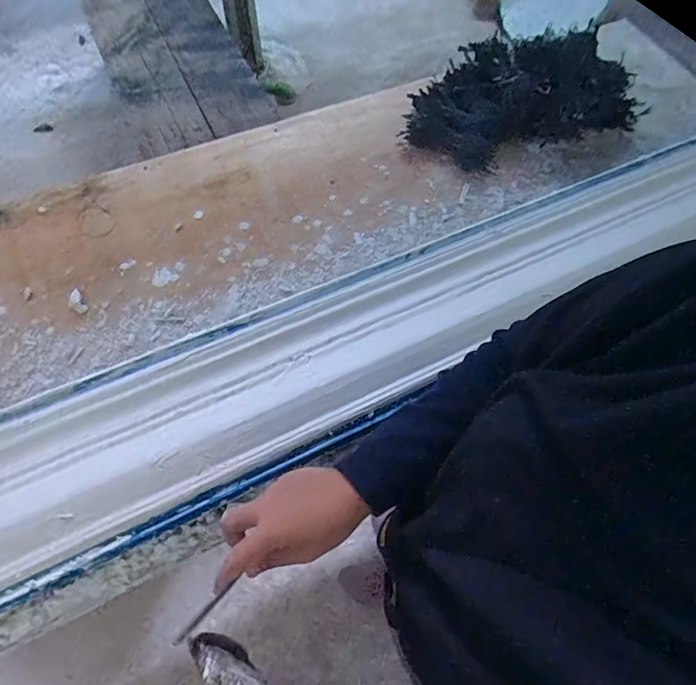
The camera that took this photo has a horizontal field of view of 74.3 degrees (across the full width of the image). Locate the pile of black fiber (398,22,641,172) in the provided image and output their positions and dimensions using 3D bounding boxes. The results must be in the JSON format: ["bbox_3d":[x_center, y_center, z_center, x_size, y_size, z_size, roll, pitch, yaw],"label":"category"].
[{"bbox_3d":[0.301,-0.451,0.815,0.406,0.119,0.207,-19,67,-12],"label":"pile of black fiber"}]

